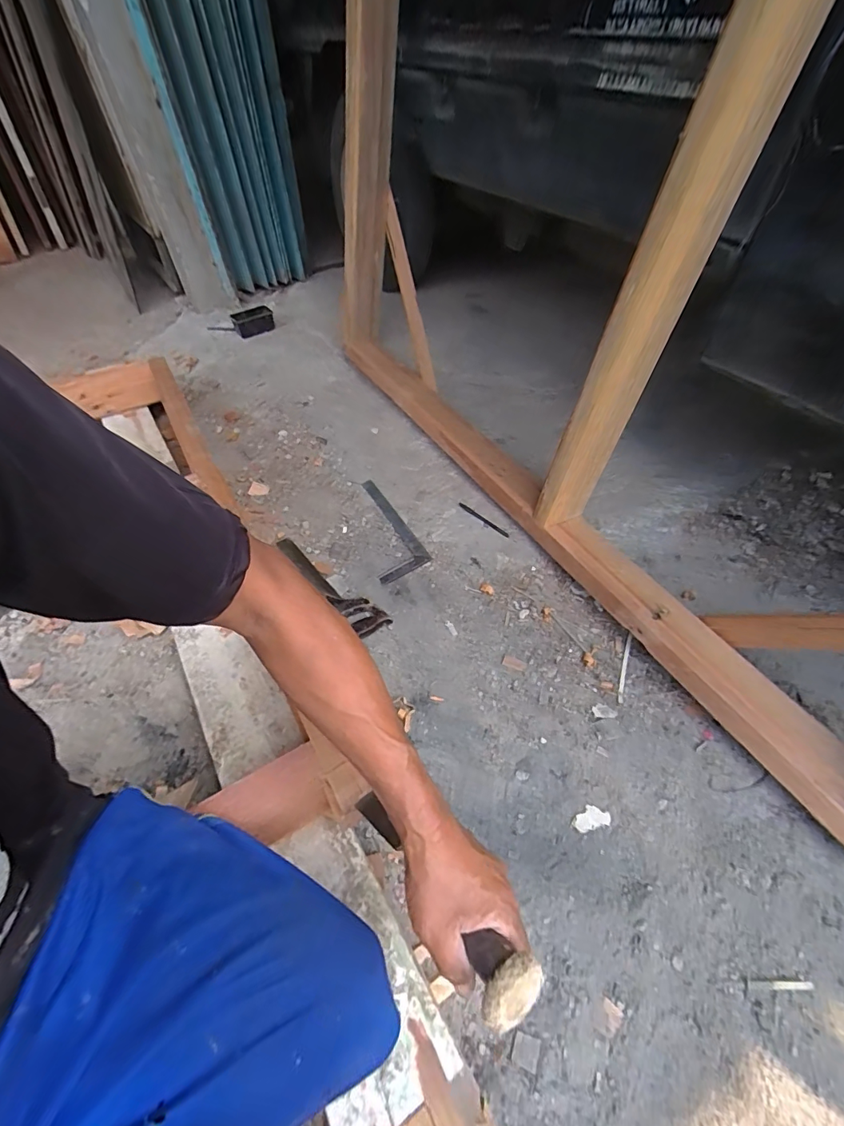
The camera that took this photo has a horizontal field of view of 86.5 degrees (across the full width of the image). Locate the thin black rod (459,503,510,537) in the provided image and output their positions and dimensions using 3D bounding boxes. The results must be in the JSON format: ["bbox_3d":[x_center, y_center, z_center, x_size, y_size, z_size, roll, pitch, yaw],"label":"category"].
[{"bbox_3d":[0.140,-0.098,1.024,0.142,0.011,0.013,36,60,28],"label":"thin black rod"}]

